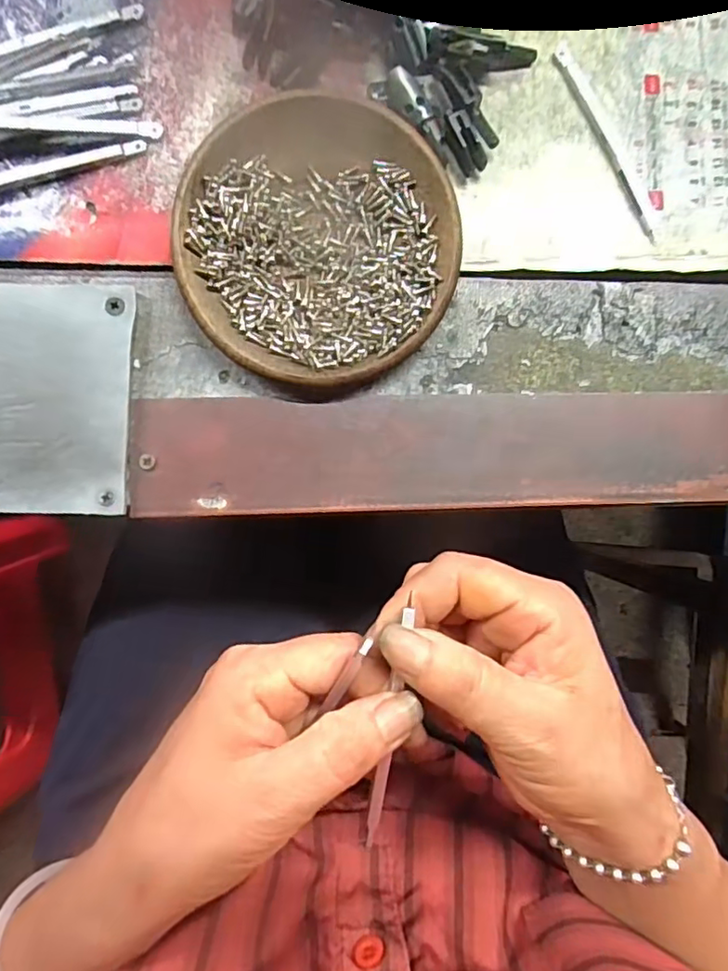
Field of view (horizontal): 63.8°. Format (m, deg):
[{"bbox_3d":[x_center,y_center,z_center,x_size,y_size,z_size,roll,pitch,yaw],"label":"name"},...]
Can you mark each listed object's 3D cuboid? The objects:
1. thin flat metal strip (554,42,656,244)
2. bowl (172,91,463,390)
[{"bbox_3d":[0.109,-0.153,0.259,0.007,0.004,0.097,-26,90,-4],"label":"thin flat metal strip"},{"bbox_3d":[-0.019,-0.100,0.244,0.113,0.020,0.109,0,88,-4],"label":"bowl"}]

